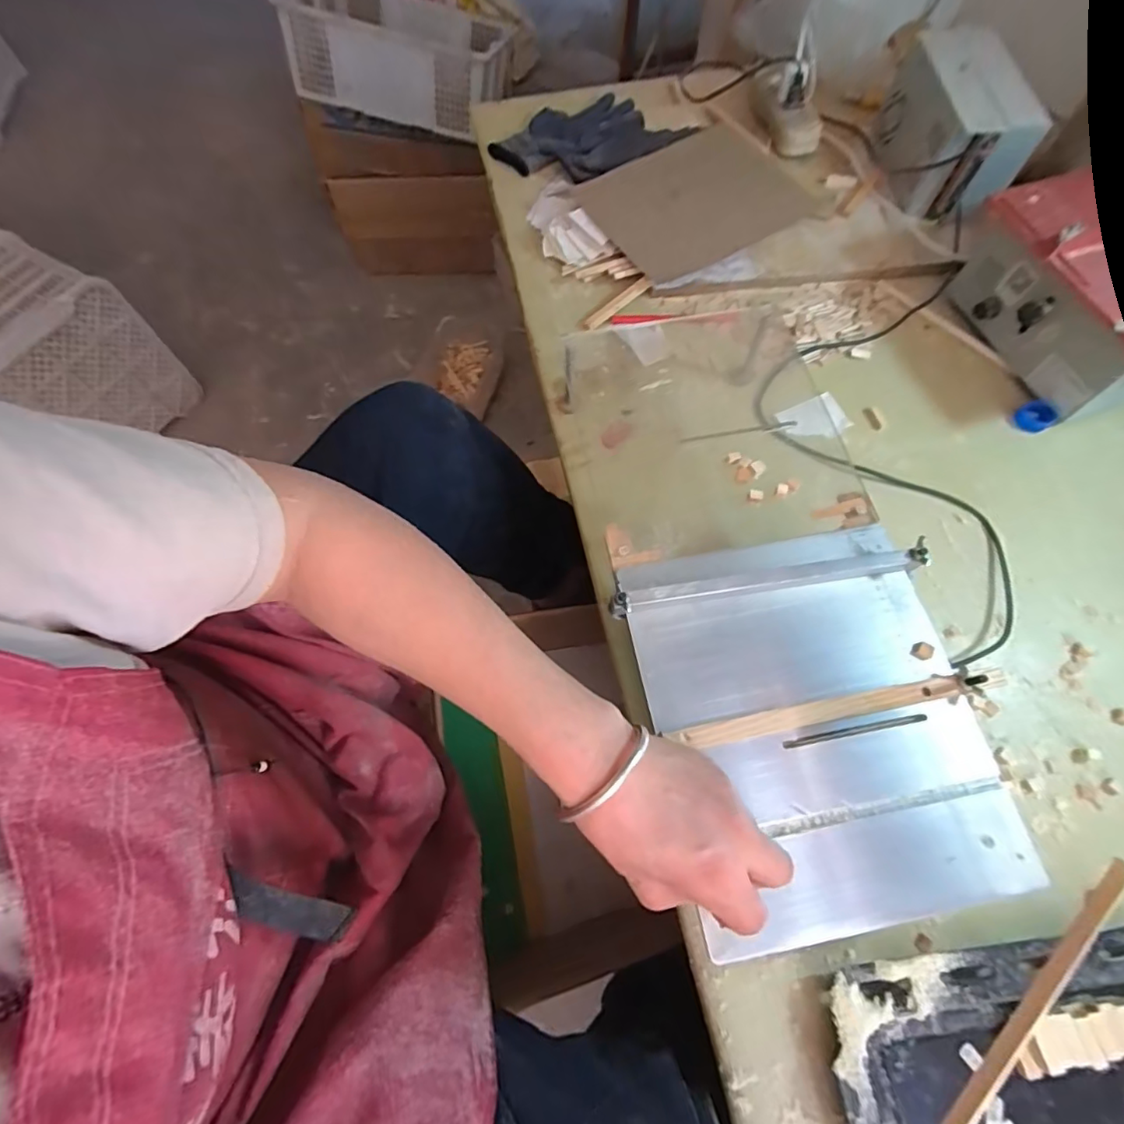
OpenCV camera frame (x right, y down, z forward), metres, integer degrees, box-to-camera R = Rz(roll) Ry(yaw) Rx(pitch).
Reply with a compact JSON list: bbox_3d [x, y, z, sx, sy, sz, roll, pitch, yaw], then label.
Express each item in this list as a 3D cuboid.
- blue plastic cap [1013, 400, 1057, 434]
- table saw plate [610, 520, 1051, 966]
[{"bbox_3d":[0.518,-0.160,0.596,0.026,0.022,0.033,-29,69,-10],"label":"blue plastic cap"},{"bbox_3d":[0.181,0.105,0.388,0.228,0.028,0.266,-12,67,-3],"label":"table saw plate"}]

